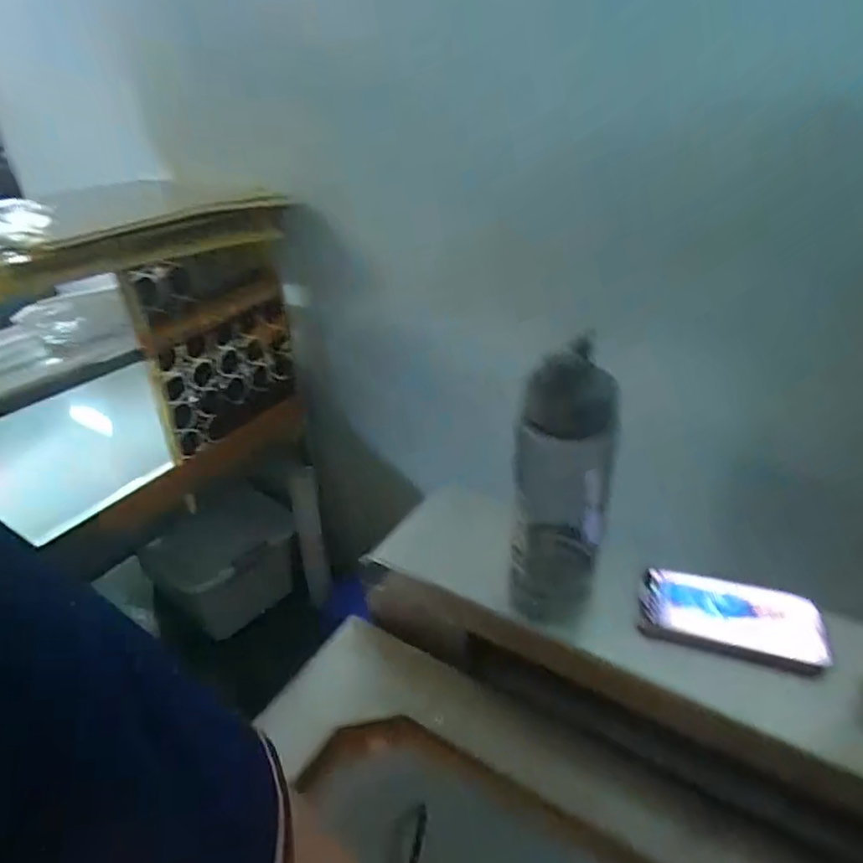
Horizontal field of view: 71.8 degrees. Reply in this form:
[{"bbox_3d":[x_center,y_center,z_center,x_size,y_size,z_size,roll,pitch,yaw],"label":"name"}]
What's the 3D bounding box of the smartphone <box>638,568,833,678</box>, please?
[{"bbox_3d":[0.287,0.179,0.576,0.156,0.017,0.082,6,39,19],"label":"smartphone"}]

